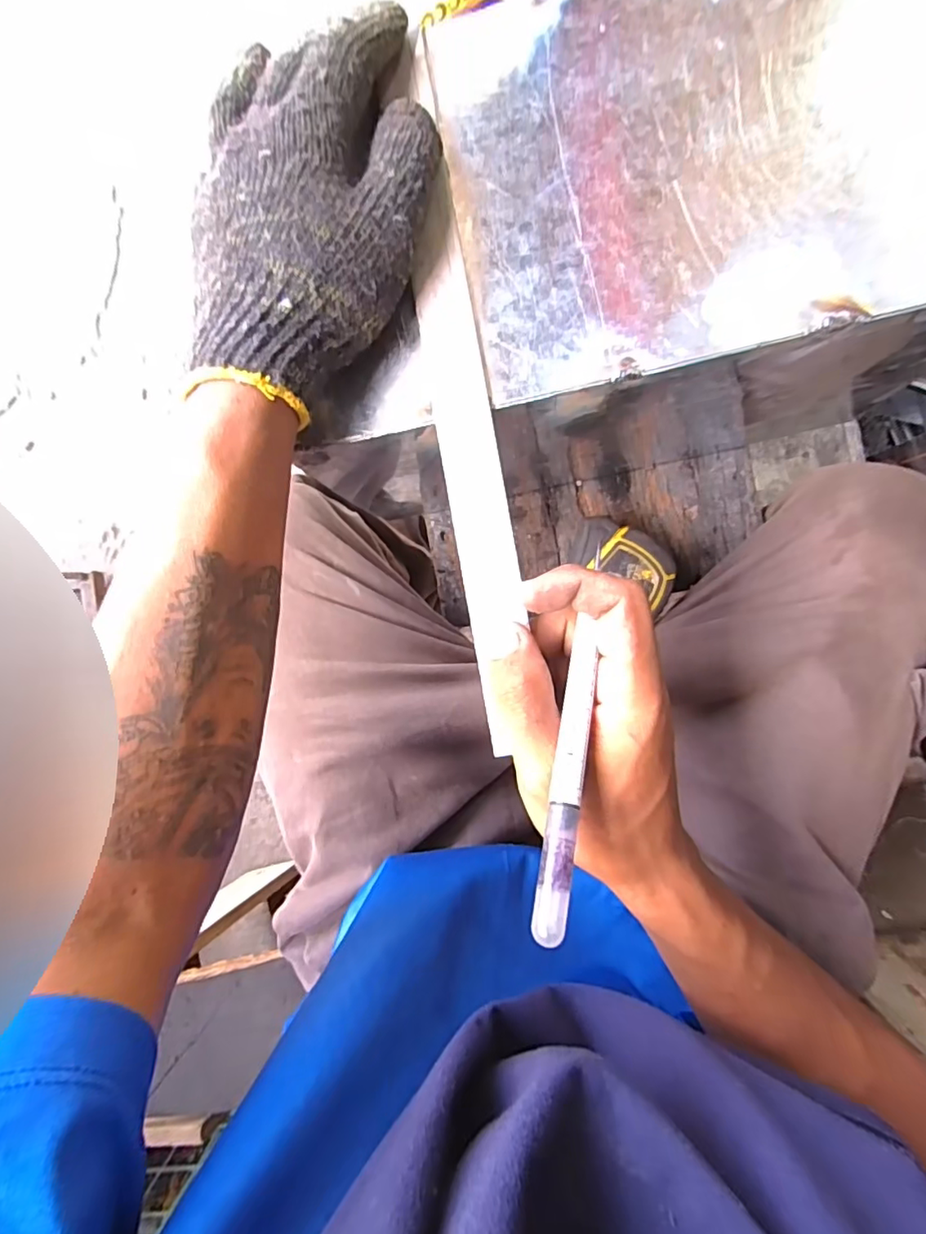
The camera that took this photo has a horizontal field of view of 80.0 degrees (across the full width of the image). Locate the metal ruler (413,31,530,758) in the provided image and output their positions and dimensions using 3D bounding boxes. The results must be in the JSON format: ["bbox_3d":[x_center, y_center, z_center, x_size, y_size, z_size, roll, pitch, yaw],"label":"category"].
[{"bbox_3d":[0.000,-0.100,0.248,0.029,0.008,0.307,-8,87,8],"label":"metal ruler"}]

